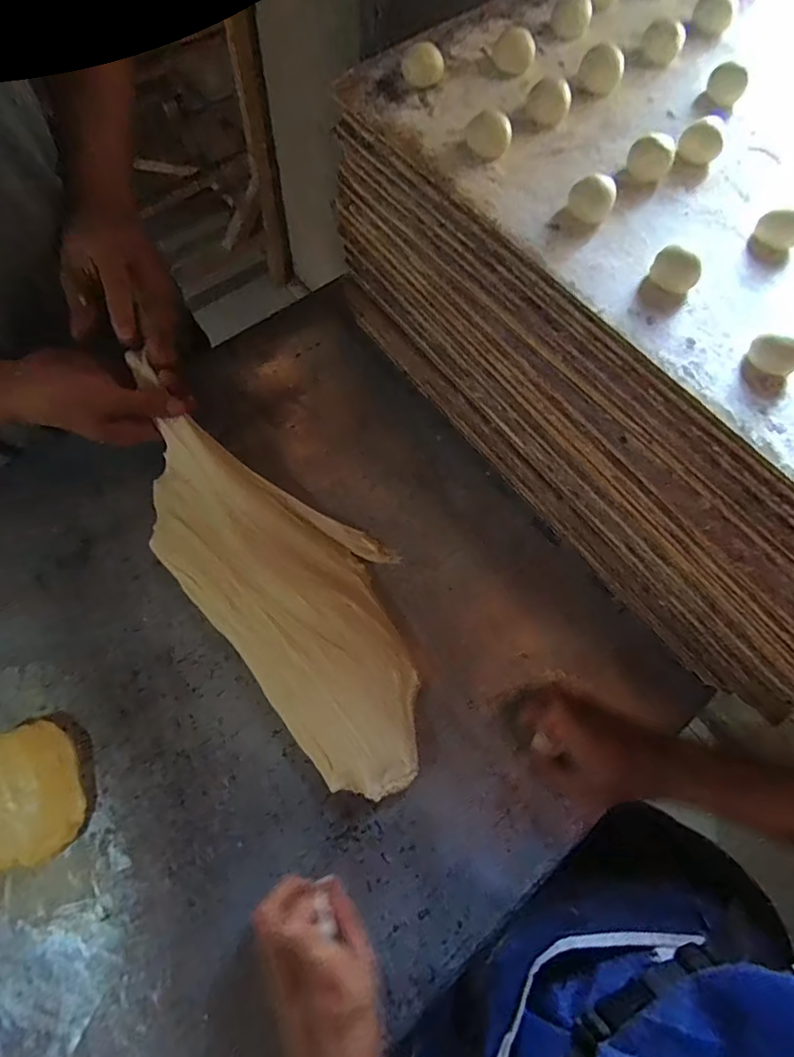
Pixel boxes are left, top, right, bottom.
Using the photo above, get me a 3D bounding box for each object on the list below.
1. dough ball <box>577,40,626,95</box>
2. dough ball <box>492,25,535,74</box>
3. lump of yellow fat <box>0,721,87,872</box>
[{"bbox_3d":[0.168,-0.377,0.414,0.035,0.023,0.027,20,71,4],"label":"dough ball"},{"bbox_3d":[0.098,-0.400,0.421,0.033,0.021,0.025,14,71,2],"label":"dough ball"},{"bbox_3d":[-0.307,0.220,0.408,0.088,0.033,0.101,-25,73,-9],"label":"lump of yellow fat"}]

